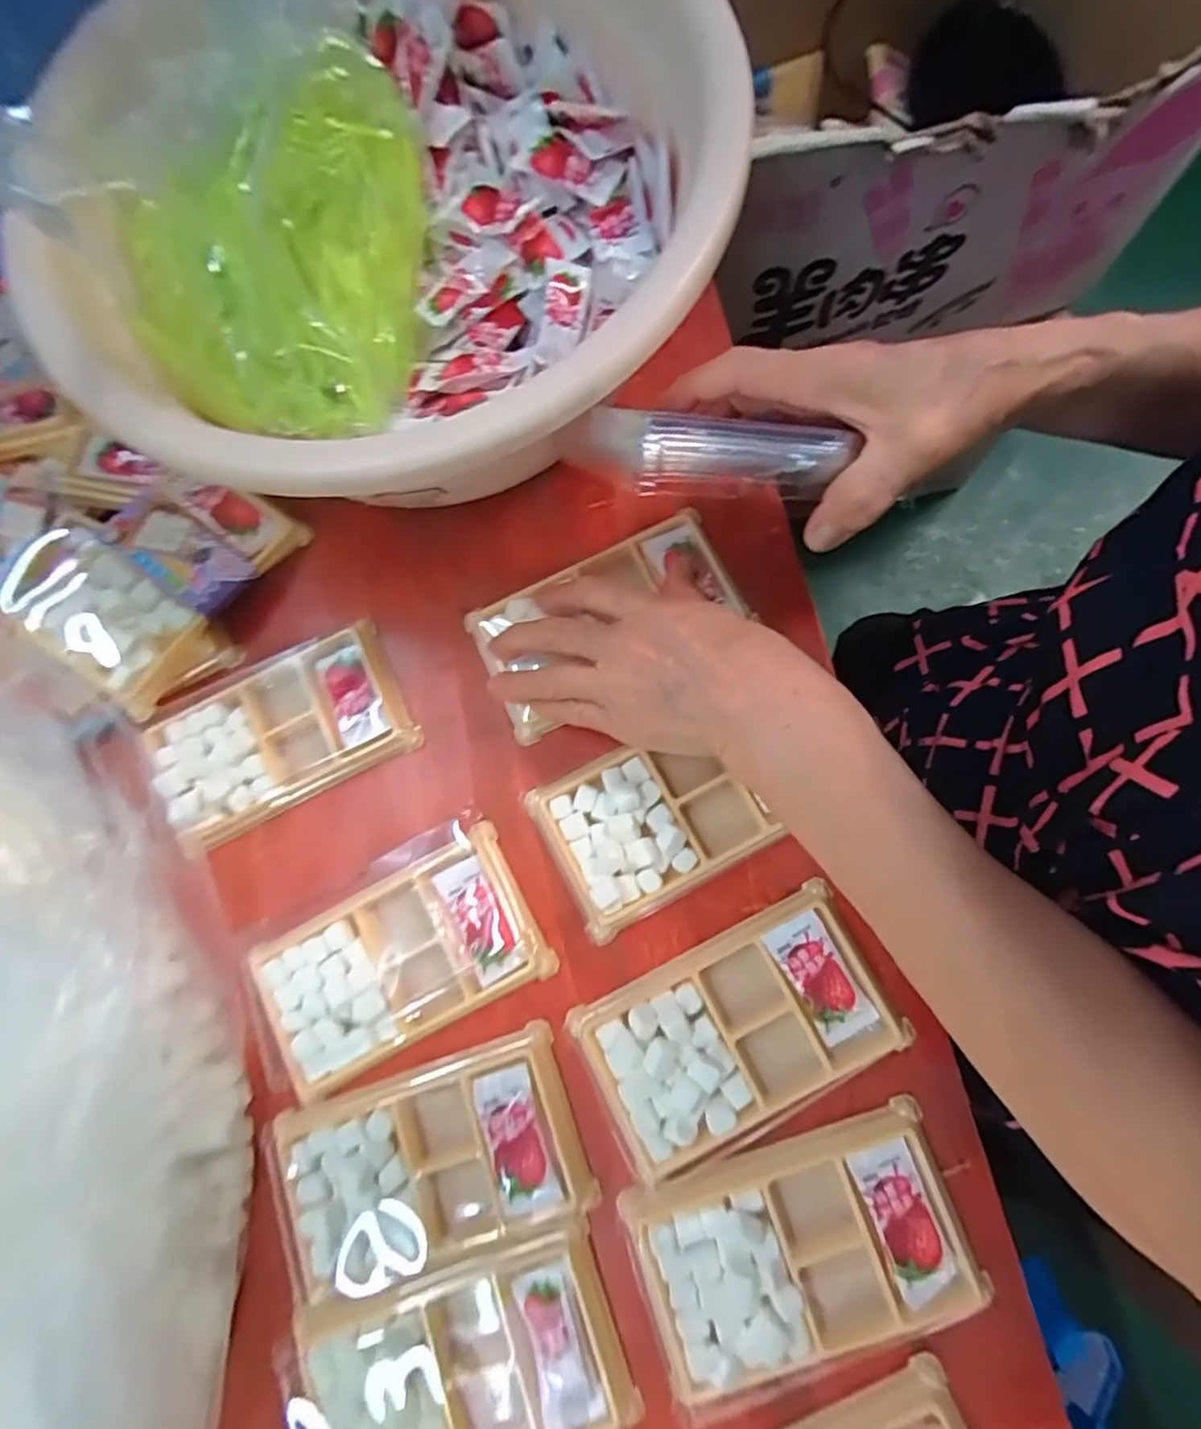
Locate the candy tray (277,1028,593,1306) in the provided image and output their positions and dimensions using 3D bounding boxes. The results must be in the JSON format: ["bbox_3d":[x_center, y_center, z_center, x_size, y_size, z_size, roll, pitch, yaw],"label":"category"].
[{"bbox_3d":[-0.078,0.204,0.286,0.134,0.018,0.078,-20,77,1],"label":"candy tray"}]

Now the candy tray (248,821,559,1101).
[{"bbox_3d":[-0.098,0.119,0.303,0.134,0.010,0.075,-27,79,-5],"label":"candy tray"}]

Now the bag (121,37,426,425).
[{"bbox_3d":[-0.156,-0.228,0.304,0.119,0.054,0.188,-1,78,5],"label":"bag"}]

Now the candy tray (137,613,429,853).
[{"bbox_3d":[-0.171,0.008,0.330,0.130,0.011,0.078,-26,77,-1],"label":"candy tray"}]

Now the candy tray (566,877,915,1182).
[{"bbox_3d":[0.063,0.143,0.287,0.134,0.014,0.075,-28,77,-1],"label":"candy tray"}]

